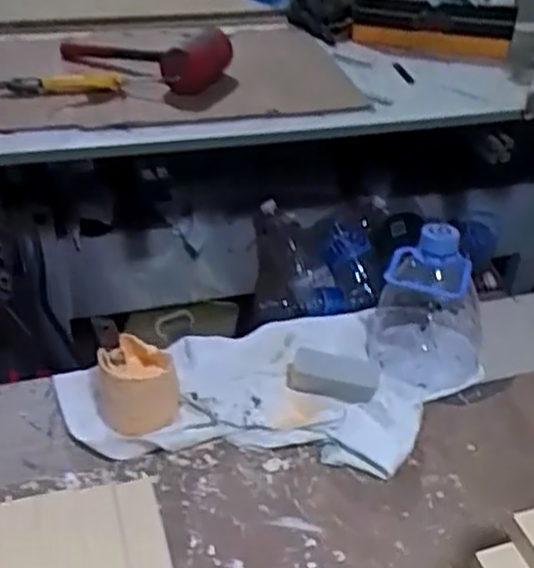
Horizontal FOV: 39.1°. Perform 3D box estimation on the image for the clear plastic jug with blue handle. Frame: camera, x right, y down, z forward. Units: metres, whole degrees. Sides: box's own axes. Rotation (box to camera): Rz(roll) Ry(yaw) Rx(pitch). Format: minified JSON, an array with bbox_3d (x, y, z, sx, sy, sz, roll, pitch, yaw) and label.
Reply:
[{"bbox_3d":[0.138,0.019,0.630,0.096,0.113,0.087,9,35,11],"label":"clear plastic jug with blue handle"}]

